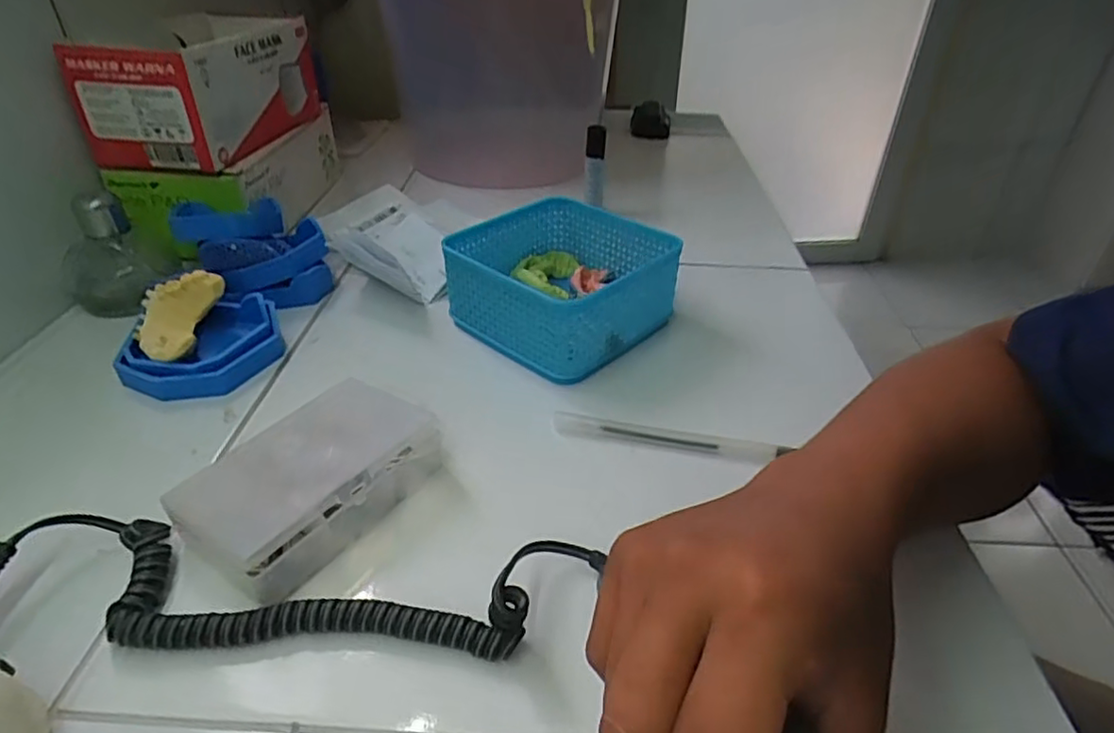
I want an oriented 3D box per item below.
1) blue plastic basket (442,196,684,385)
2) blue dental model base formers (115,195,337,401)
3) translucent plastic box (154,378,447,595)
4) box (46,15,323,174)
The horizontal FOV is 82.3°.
[{"bbox_3d":[0.005,-0.061,0.469,0.132,0.065,0.131,30,46,34],"label":"blue plastic basket"},{"bbox_3d":[-0.231,-0.058,0.456,0.107,0.060,0.180,-2,37,-3],"label":"blue dental model base formers"},{"bbox_3d":[-0.121,0.054,0.329,0.071,0.034,0.123,21,42,26],"label":"translucent plastic box"},{"bbox_3d":[-0.300,-0.244,0.547,0.118,0.083,0.196,2,37,3],"label":"box"}]

